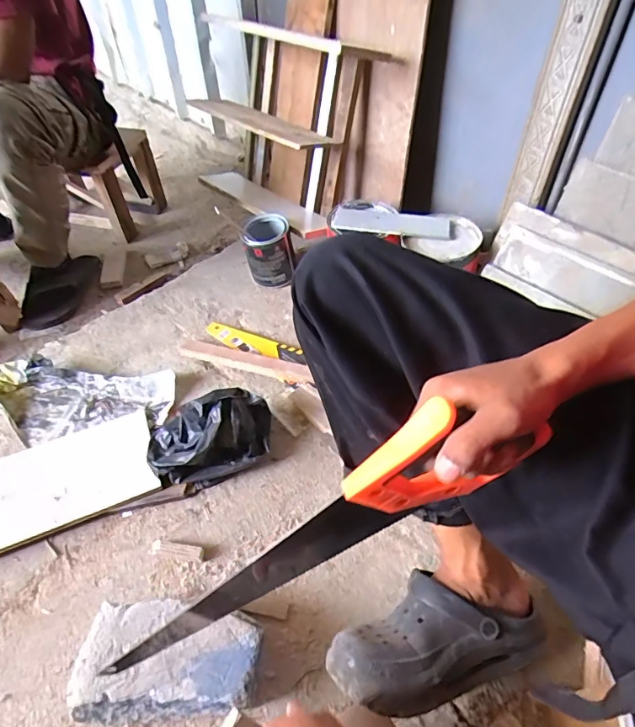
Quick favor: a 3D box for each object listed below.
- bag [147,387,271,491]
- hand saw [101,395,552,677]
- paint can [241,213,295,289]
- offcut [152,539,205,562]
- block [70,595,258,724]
[{"bbox_3d":[-0.176,0.113,0.774,0.197,0.099,0.135,-12,49,-6],"label":"bag"},{"bbox_3d":[-0.004,0.146,0.377,0.381,0.106,0.033,-37,50,12],"label":"hand saw"},{"bbox_3d":[-0.110,-0.253,1.077,0.097,0.134,0.100,-2,49,3],"label":"paint can"},{"bbox_3d":[-0.203,0.272,0.690,0.083,0.010,0.020,7,50,11],"label":"offcut"},{"bbox_3d":[-0.173,0.354,0.571,0.208,0.080,0.119,-2,49,1],"label":"block"}]

